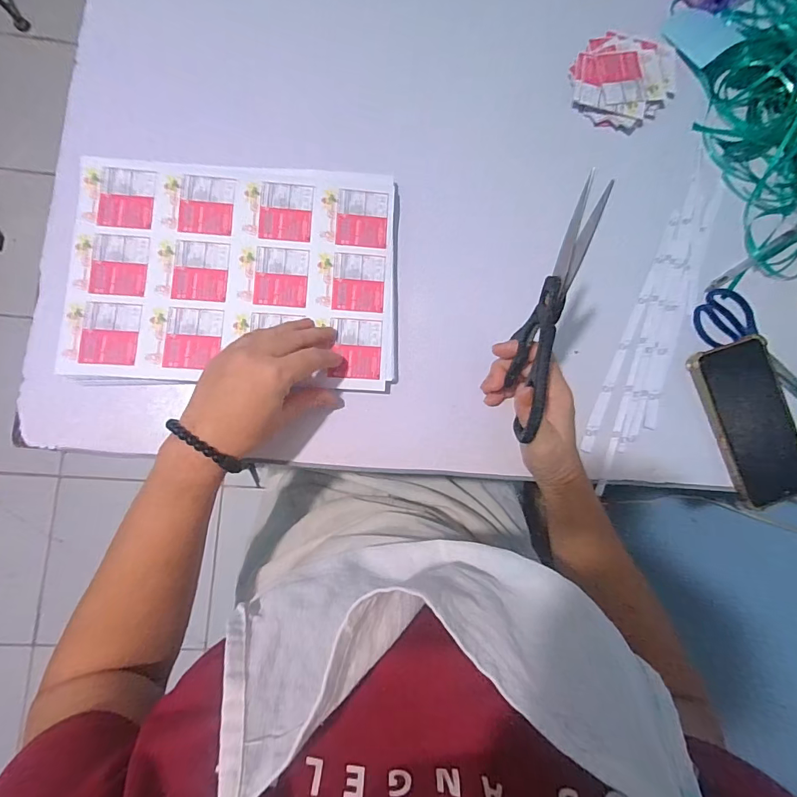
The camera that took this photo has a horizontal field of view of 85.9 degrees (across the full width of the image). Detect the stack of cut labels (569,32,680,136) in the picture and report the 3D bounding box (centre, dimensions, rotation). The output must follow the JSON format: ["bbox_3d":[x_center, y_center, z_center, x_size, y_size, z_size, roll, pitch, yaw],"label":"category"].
[{"bbox_3d":[0.253,-0.359,0.478,0.104,0.020,0.126,39,82,1],"label":"stack of cut labels"}]

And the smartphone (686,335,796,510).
[{"bbox_3d":[0.363,0.025,0.429,0.087,0.017,0.170,-18,85,-6],"label":"smartphone"}]

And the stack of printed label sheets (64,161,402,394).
[{"bbox_3d":[-0.152,-0.121,0.409,0.297,0.009,0.216,1,83,-4],"label":"stack of printed label sheets"}]

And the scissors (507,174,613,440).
[{"bbox_3d":[0.110,-0.063,0.326,0.010,0.072,0.182,7,116,-3],"label":"scissors"}]

